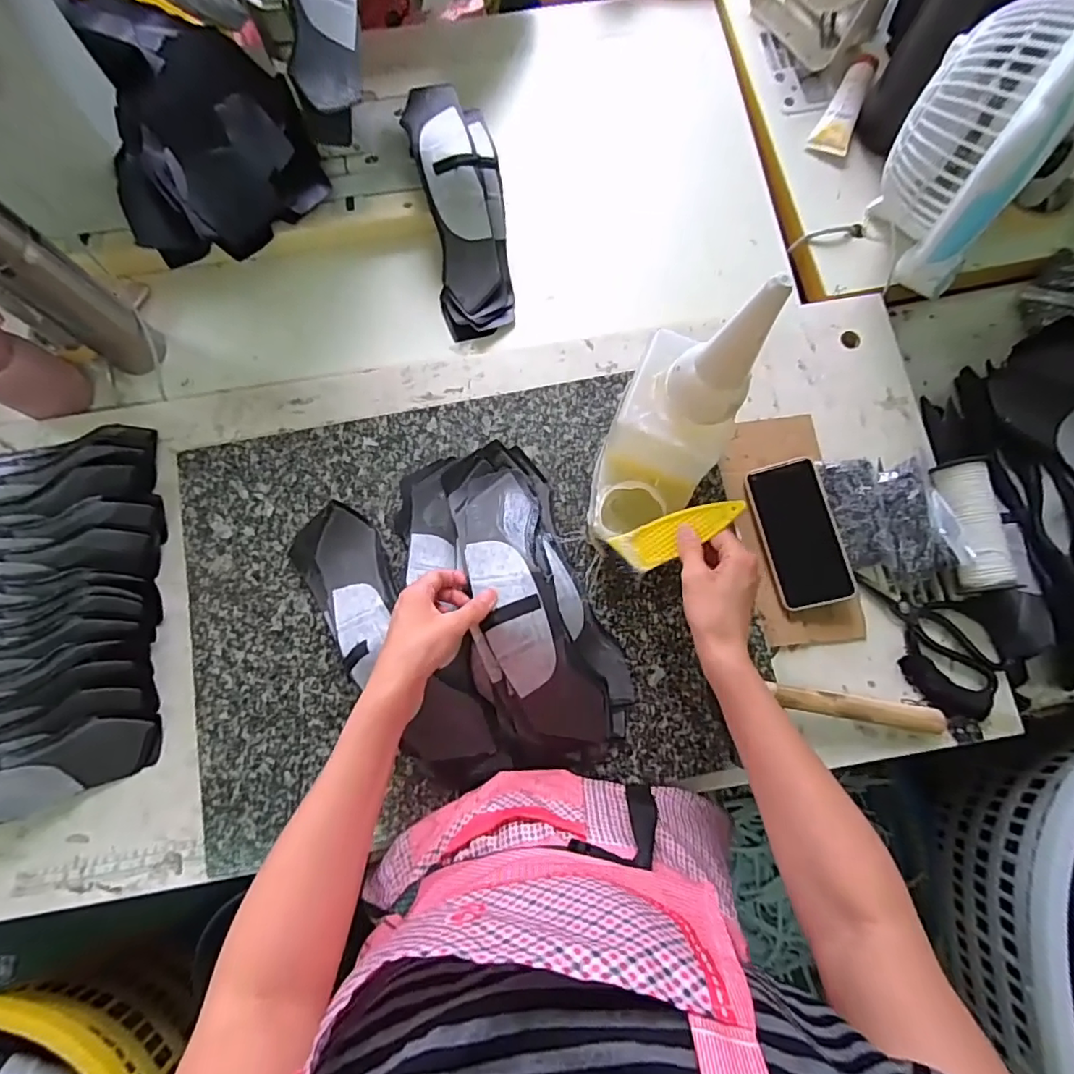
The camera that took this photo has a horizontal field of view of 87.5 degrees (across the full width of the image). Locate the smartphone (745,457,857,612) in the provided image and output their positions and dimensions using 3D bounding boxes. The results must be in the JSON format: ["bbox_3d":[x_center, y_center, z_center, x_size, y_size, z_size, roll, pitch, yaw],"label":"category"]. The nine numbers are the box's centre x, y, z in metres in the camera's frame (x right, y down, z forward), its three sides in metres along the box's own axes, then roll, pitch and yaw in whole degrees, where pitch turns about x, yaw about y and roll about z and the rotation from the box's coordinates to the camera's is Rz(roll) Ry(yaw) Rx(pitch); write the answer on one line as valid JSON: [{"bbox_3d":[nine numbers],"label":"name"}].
[{"bbox_3d":[0.287,-0.005,0.617,0.076,0.017,0.161,-14,78,7],"label":"smartphone"}]

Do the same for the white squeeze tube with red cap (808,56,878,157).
[{"bbox_3d":[0.408,-0.566,0.737,0.046,0.023,0.149,27,80,6],"label":"white squeeze tube with red cap"}]

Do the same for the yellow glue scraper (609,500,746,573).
[{"bbox_3d":[0.130,-0.006,0.520,0.120,0.010,0.042,-28,65,22],"label":"yellow glue scraper"}]

